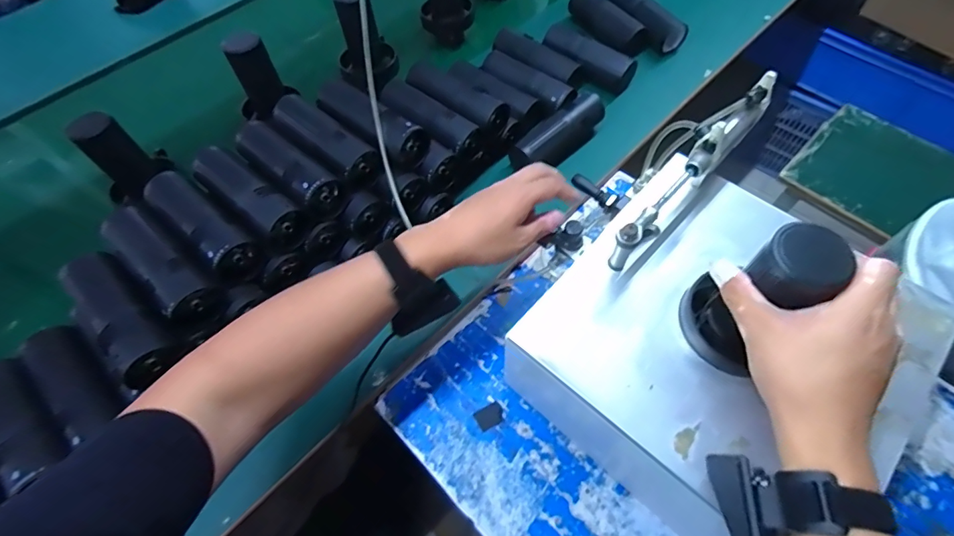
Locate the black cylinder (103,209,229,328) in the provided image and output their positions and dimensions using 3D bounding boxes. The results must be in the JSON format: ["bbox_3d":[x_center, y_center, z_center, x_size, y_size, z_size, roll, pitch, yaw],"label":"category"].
[{"bbox_3d":[-0.341,-0.002,0.497,0.166,0.060,0.054,35,68,19],"label":"black cylinder"}]

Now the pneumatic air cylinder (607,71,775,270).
[{"bbox_3d":[0.215,-0.092,0.468,0.023,0.097,0.238,40,70,21],"label":"pneumatic air cylinder"}]

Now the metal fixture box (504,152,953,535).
[{"bbox_3d":[0.232,0.090,0.492,0.290,0.165,0.294,-38,66,-18],"label":"metal fixture box"}]

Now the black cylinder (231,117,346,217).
[{"bbox_3d":[-0.233,-0.122,0.562,0.157,0.053,0.059,37,68,20],"label":"black cylinder"}]

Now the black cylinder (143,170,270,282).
[{"bbox_3d":[-0.313,-0.049,0.526,0.162,0.048,0.054,37,68,20],"label":"black cylinder"}]

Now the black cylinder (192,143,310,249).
[{"bbox_3d":[-0.273,-0.082,0.543,0.160,0.052,0.055,34,67,19],"label":"black cylinder"}]

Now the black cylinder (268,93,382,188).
[{"bbox_3d":[-0.195,-0.162,0.585,0.160,0.048,0.059,39,69,21],"label":"black cylinder"}]

